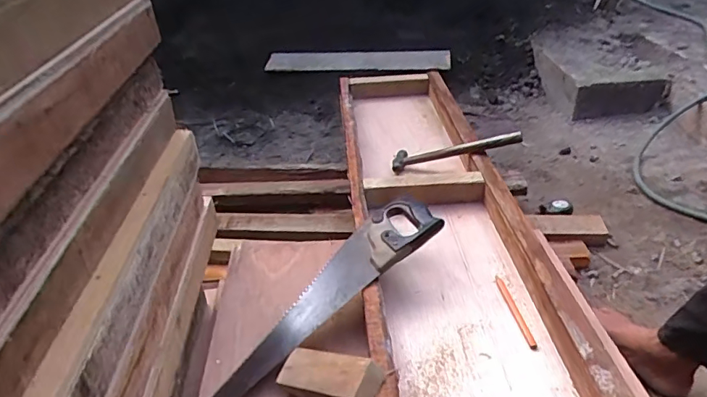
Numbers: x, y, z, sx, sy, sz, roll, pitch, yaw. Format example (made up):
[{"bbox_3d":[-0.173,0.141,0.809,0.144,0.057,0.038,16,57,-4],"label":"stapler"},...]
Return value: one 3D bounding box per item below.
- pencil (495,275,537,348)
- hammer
[{"bbox_3d":[0.257,0.177,0.760,0.014,0.004,0.153,-6,35,-4],"label":"pencil"},{"bbox_3d":[0.229,-0.111,1.083,0.287,0.030,0.061,-11,31,20],"label":"hammer"}]

